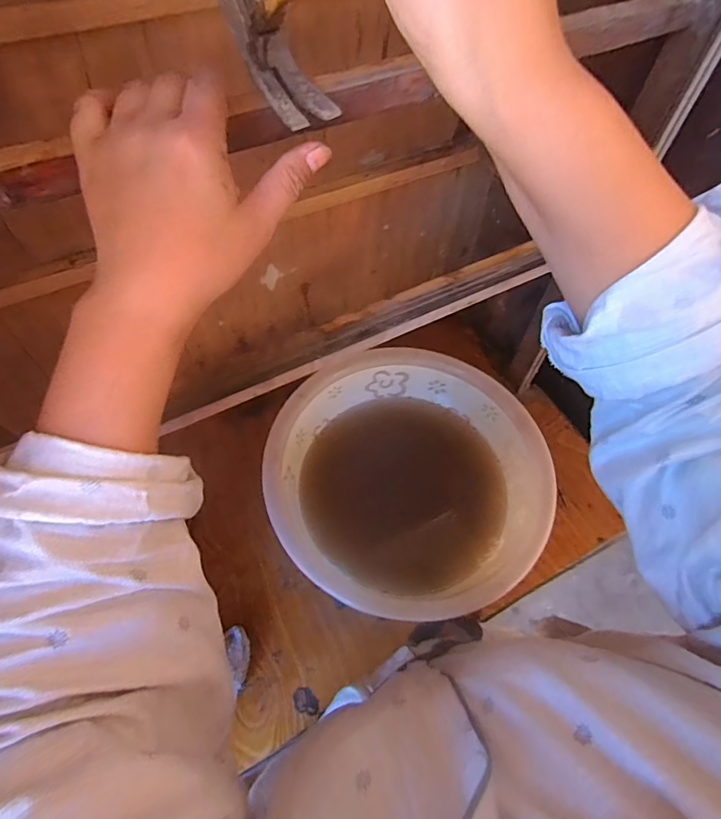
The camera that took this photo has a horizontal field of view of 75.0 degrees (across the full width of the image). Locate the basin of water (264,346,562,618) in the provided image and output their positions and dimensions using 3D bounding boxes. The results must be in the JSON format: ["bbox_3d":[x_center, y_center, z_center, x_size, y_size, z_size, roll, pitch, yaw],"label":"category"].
[{"bbox_3d":[0.056,0.100,0.662,0.352,0.151,0.344,1,58,-2],"label":"basin of water"}]

